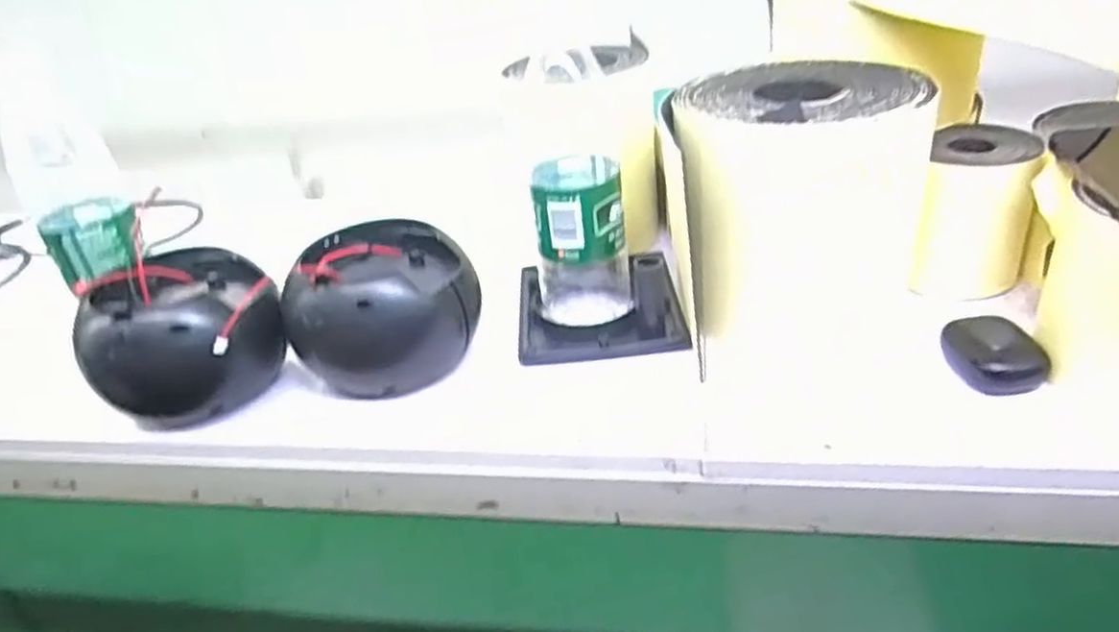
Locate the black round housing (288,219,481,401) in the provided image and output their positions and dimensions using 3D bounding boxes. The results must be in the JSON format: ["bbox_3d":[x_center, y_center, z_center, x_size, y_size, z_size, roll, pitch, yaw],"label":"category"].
[{"bbox_3d":[-0.123,-0.010,0.510,0.120,0.078,0.107,-16,33,-15],"label":"black round housing"}]

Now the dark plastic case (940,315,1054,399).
[{"bbox_3d":[0.264,0.024,0.450,0.047,0.019,0.056,-4,32,4],"label":"dark plastic case"}]

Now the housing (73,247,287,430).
[{"bbox_3d":[-0.252,0.013,0.504,0.121,0.081,0.102,-12,32,-10],"label":"housing"}]

